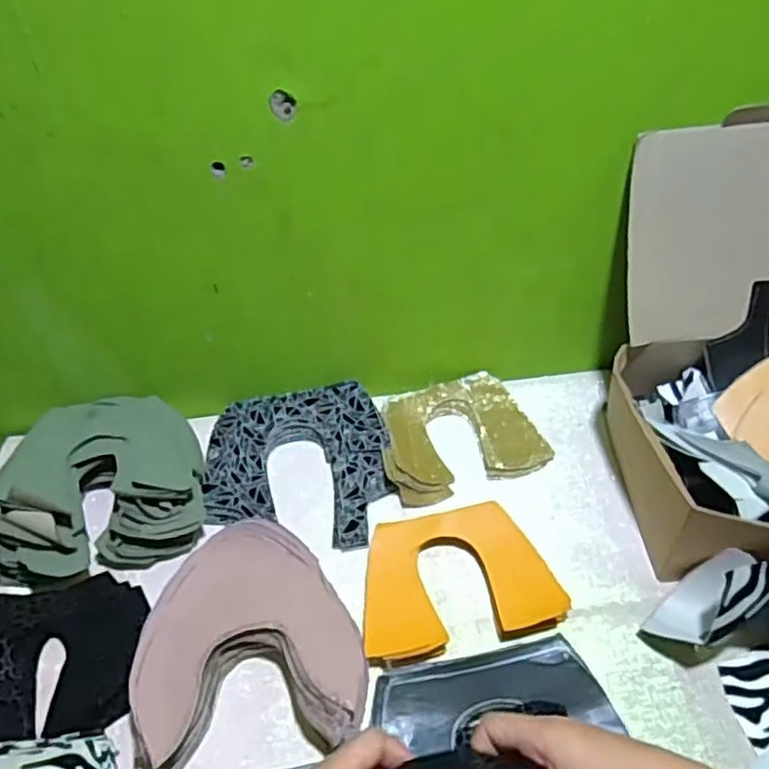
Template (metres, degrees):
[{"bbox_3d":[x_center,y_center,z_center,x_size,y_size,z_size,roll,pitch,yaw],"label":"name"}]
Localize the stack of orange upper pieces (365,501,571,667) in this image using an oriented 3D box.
[{"bbox_3d":[0.060,0.165,0.602,0.164,0.015,0.119,-10,46,-7],"label":"stack of orange upper pieces"}]

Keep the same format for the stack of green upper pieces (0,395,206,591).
[{"bbox_3d":[-0.274,0.088,0.669,0.186,0.078,0.185,-11,46,-7],"label":"stack of green upper pieces"}]

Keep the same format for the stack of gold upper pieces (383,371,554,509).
[{"bbox_3d":[0.074,0.050,0.727,0.161,0.023,0.137,-15,46,-11],"label":"stack of gold upper pieces"}]

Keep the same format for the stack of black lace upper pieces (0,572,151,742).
[{"bbox_3d":[-0.285,0.224,0.571,0.174,0.044,0.125,-7,45,-3],"label":"stack of black lace upper pieces"}]

